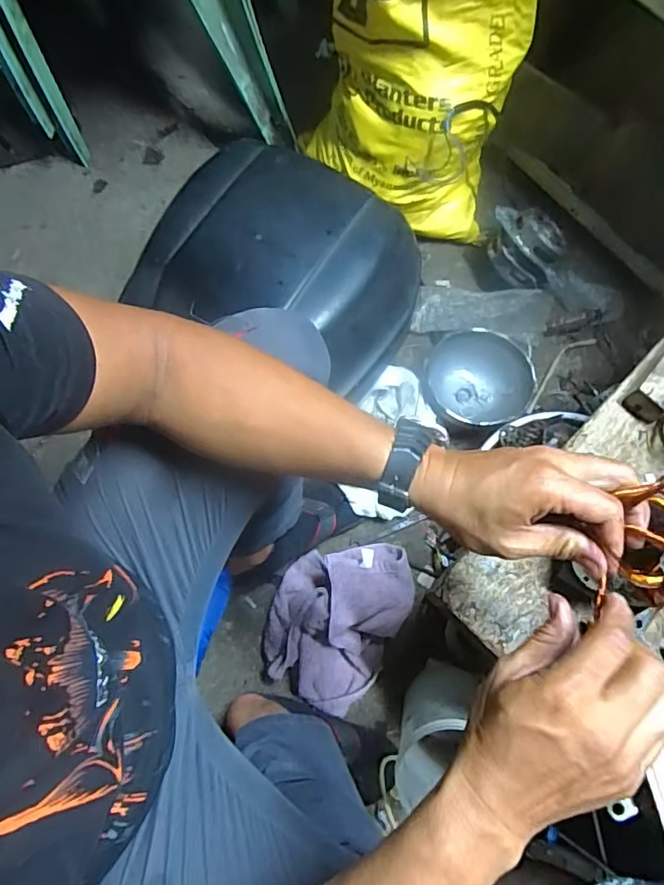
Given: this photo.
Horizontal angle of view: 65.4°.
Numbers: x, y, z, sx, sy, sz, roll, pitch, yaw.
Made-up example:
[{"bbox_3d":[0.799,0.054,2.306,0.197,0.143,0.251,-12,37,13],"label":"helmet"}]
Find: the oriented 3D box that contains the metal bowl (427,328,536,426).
[{"bbox_3d":[0.263,-0.128,0.932,0.163,0.070,0.163,4,105,14],"label":"metal bowl"}]

